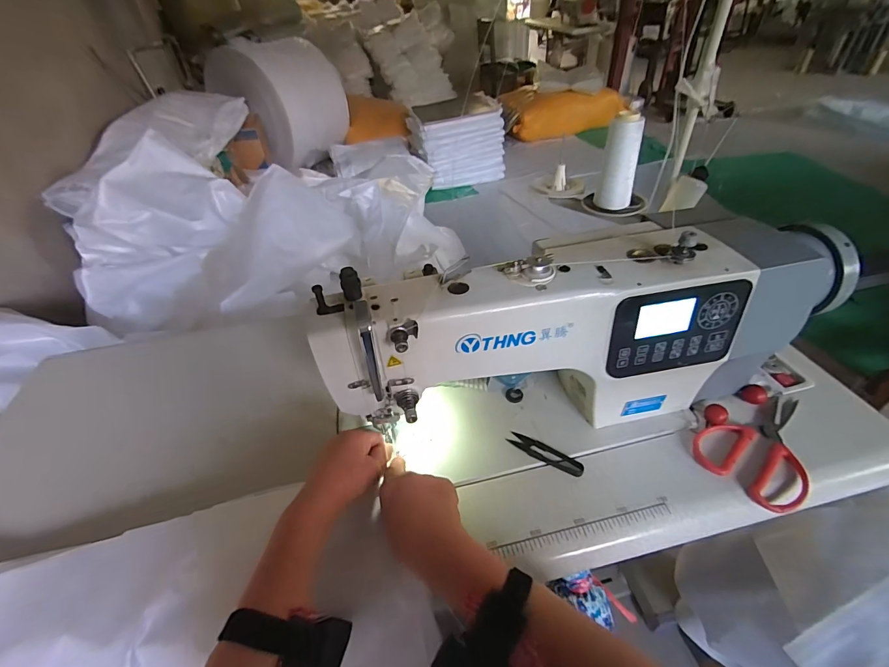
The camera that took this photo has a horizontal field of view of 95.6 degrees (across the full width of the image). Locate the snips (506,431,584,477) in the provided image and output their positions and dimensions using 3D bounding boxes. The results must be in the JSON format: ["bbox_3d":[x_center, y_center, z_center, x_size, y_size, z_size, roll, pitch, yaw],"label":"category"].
[{"bbox_3d":[0.127,0.152,0.511,0.097,0.006,0.026,23,48,27],"label":"snips"}]

